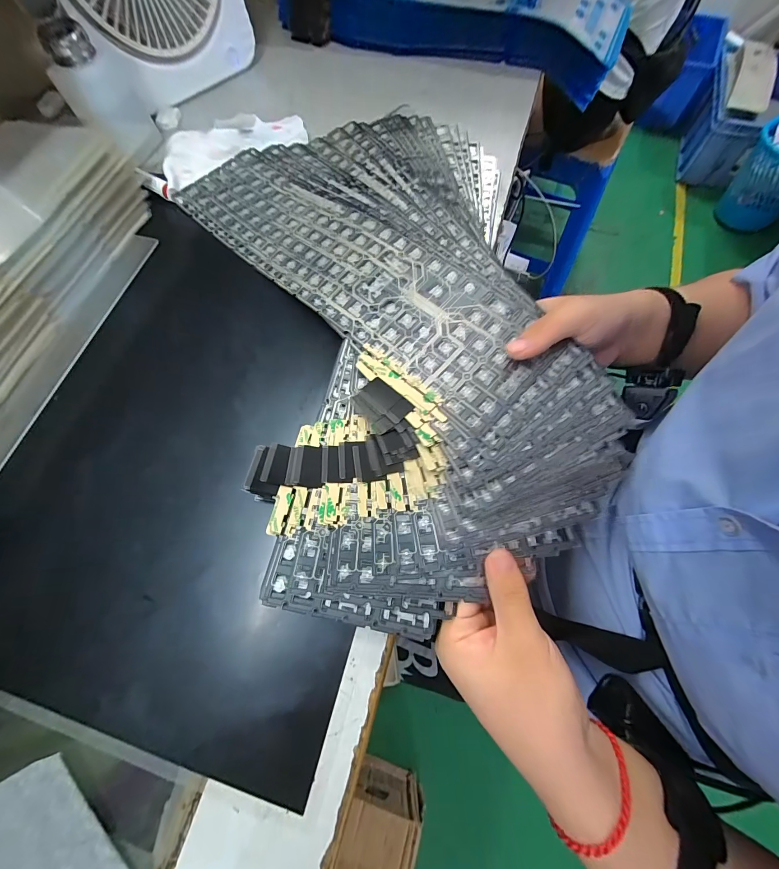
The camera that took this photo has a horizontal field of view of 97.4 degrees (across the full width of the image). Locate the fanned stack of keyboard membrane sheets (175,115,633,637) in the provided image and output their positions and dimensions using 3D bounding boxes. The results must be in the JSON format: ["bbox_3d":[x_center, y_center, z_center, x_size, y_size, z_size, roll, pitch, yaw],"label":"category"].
[{"bbox_3d":[-0.016,-0.116,0.298,0.252,0.039,0.478,-20,71,-5],"label":"fanned stack of keyboard membrane sheets"}]

